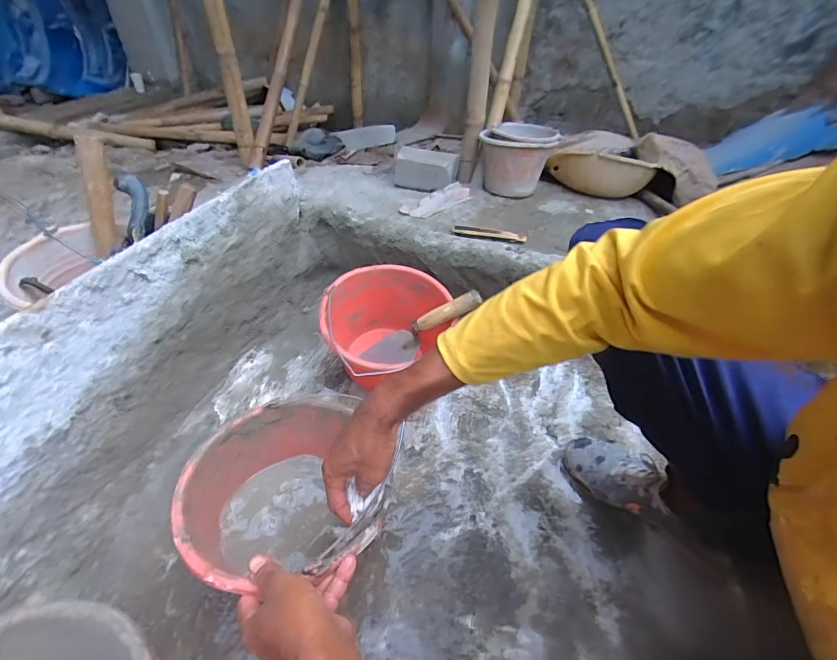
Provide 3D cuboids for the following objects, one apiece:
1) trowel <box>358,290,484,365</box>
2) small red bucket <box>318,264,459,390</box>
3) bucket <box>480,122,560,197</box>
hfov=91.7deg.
[{"bbox_3d":[0.002,0.002,0.775,0.076,0.275,0.059,41,43,-15],"label":"trowel"},{"bbox_3d":[-0.071,0.008,0.798,0.225,0.185,0.230,1,42,-1],"label":"small red bucket"},{"bbox_3d":[0.372,-0.645,1.570,0.256,0.229,0.276,20,45,19],"label":"bucket"}]

